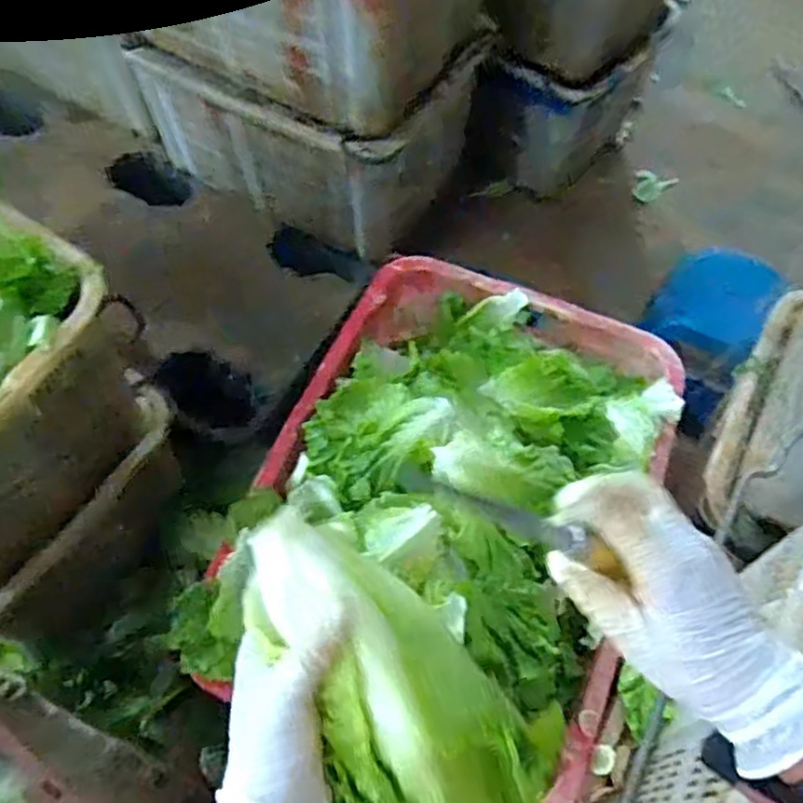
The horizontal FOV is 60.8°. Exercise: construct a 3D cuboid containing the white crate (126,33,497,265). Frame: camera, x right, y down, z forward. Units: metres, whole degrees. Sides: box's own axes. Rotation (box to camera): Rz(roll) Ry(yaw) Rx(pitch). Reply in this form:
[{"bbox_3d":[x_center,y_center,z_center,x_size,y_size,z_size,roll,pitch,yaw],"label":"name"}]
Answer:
[{"bbox_3d":[-0.180,-0.631,1.461,0.597,0.312,0.424,31,65,14],"label":"white crate"}]

